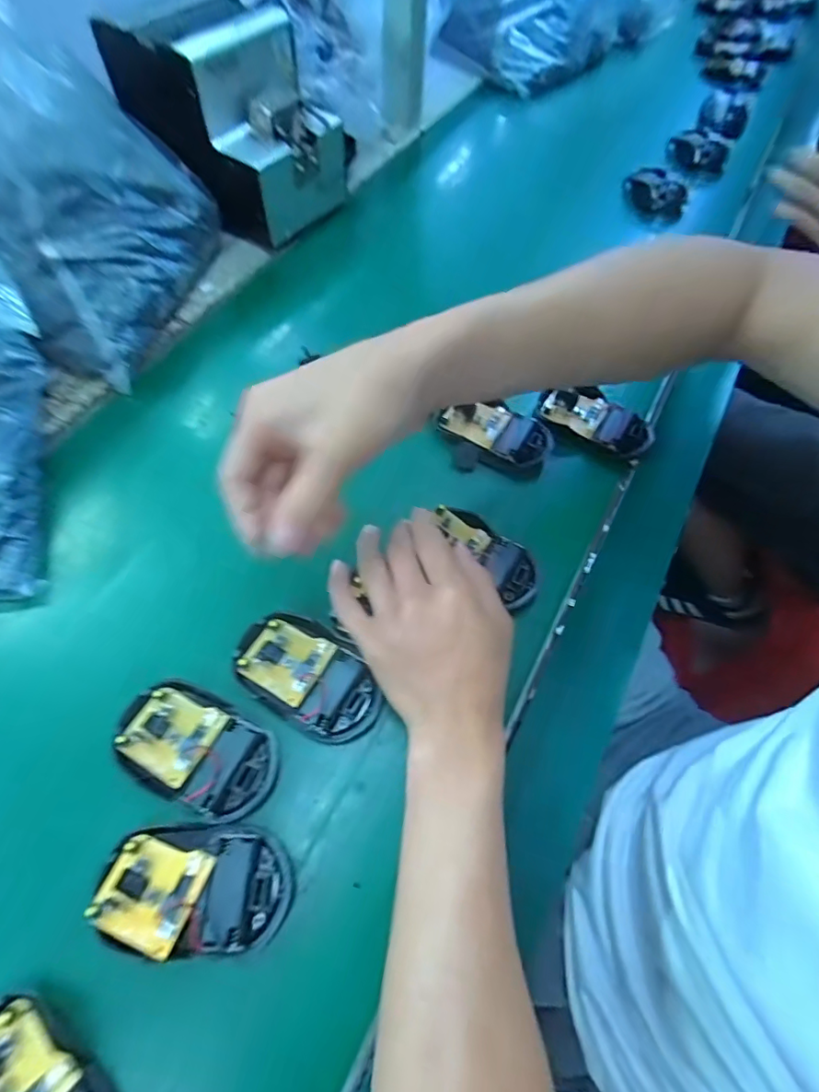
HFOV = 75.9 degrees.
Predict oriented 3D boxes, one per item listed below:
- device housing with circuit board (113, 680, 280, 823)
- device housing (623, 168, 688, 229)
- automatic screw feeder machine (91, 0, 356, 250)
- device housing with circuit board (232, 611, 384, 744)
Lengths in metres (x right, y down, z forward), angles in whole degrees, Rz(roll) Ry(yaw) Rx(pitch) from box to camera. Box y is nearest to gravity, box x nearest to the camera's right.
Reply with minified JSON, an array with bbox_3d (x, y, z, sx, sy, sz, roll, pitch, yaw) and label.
[{"bbox_3d":[-0.124,0.117,0.306,0.097,0.012,0.055,25,63,10],"label":"device housing with circuit board"},{"bbox_3d":[0.290,-0.418,0.625,0.031,0.044,0.084,-24,66,-15],"label":"device housing"},{"bbox_3d":[-0.172,-0.419,0.517,0.185,0.146,0.128,33,65,14],"label":"automatic screw feeder machine"},{"bbox_3d":[-0.063,0.080,0.330,0.094,0.017,0.058,30,64,12],"label":"device housing with circuit board"}]

